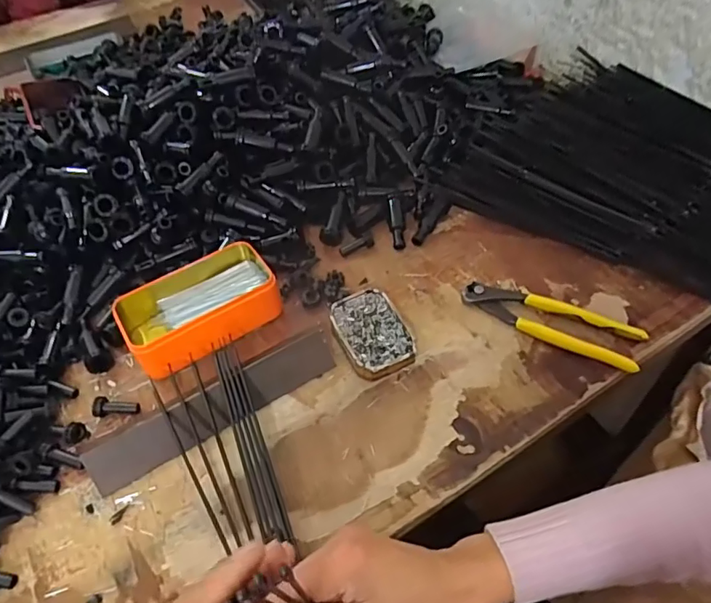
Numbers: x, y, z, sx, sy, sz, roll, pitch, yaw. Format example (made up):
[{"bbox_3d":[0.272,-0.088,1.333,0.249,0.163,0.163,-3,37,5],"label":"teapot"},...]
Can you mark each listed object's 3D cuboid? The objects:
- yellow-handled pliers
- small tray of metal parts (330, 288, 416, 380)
[{"bbox_3d":[0.184,0.016,0.499,0.163,0.020,0.050,24,55,20],"label":"yellow-handled pliers"},{"bbox_3d":[0.016,0.031,0.495,0.060,0.023,0.090,-21,52,-15],"label":"small tray of metal parts"}]

